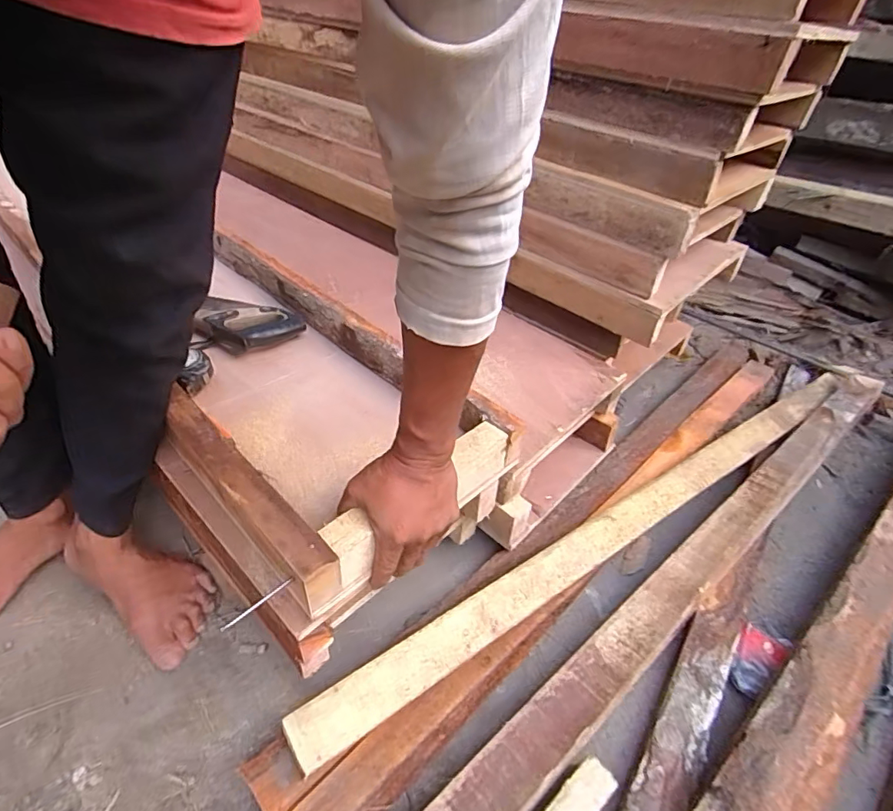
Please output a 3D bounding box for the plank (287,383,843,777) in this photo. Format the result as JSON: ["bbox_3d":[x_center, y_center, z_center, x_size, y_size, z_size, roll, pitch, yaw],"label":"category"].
[{"bbox_3d":[0.306,0.162,0.770,1.137,0.042,0.067,-21,49,-31],"label":"plank"}]

